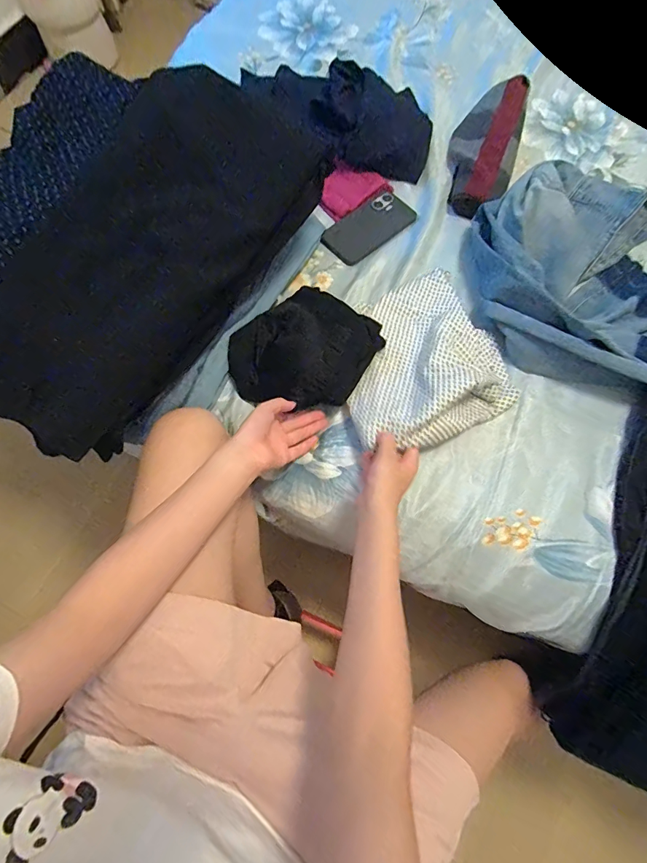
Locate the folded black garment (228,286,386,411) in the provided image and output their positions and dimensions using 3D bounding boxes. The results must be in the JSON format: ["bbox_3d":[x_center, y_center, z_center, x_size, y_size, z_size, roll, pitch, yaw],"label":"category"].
[{"bbox_3d":[-0.031,-0.106,0.563,0.167,0.080,0.176,38,74,12],"label":"folded black garment"}]

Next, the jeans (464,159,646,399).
[{"bbox_3d":[0.409,-0.255,0.620,0.370,0.086,0.372,24,72,8],"label":"jeans"}]

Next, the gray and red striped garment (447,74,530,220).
[{"bbox_3d":[0.286,-0.508,0.732,0.115,0.056,0.302,14,71,4],"label":"gray and red striped garment"}]

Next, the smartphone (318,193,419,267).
[{"bbox_3d":[0.080,-0.351,0.701,0.165,0.016,0.081,-38,75,-13],"label":"smartphone"}]

